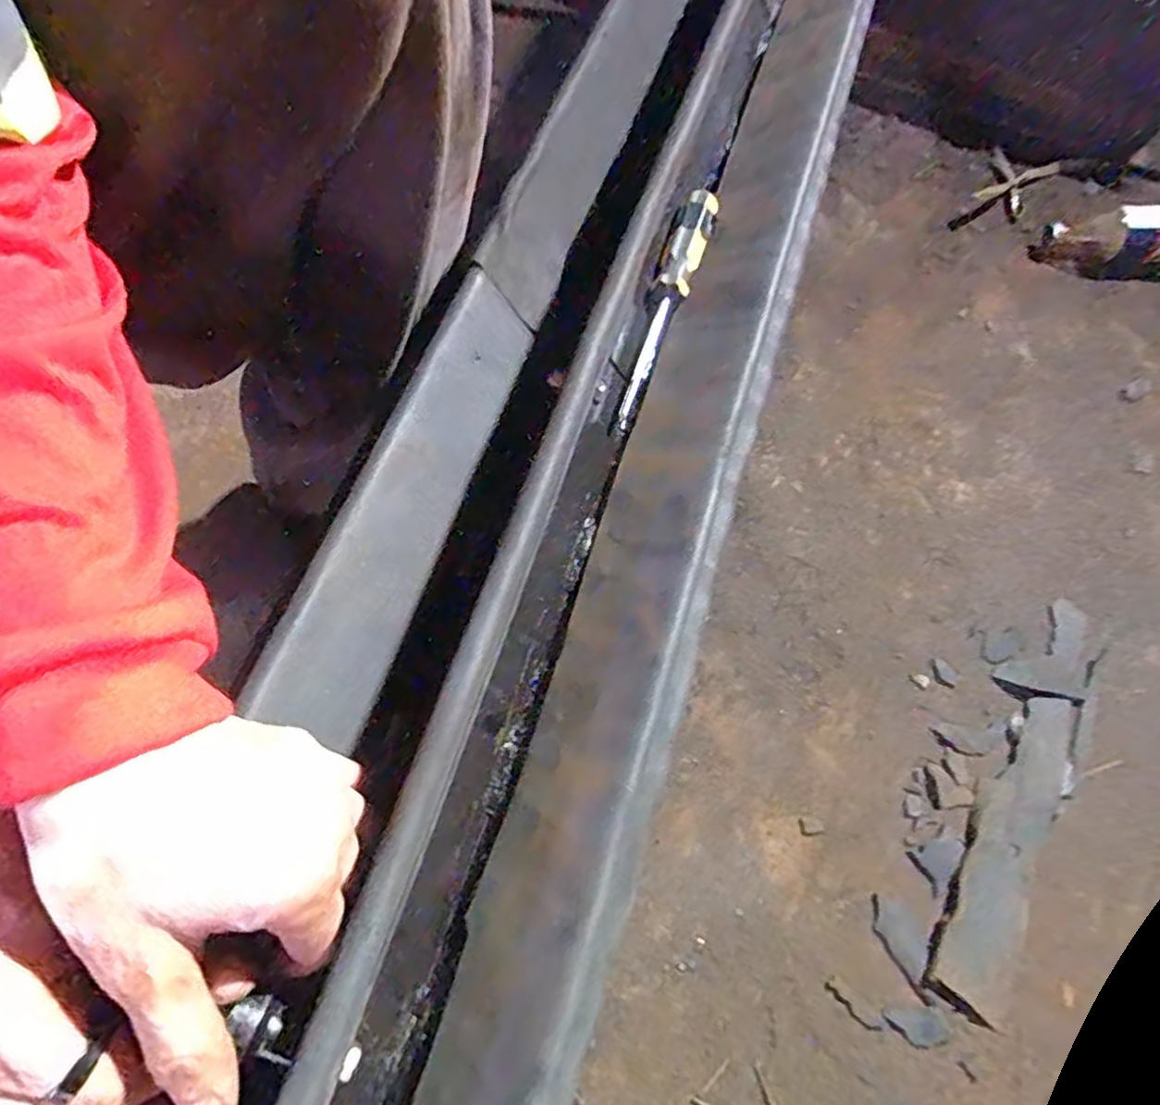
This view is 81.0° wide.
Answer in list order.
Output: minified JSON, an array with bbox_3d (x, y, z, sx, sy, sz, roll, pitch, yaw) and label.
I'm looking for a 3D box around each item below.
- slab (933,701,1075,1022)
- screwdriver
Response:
[{"bbox_3d":[0.363,0.241,0.571,0.059,0.007,0.261,32,69,10],"label":"slab"},{"bbox_3d":[0.052,-0.151,0.414,0.022,0.026,0.167,19,68,2],"label":"screwdriver"}]

